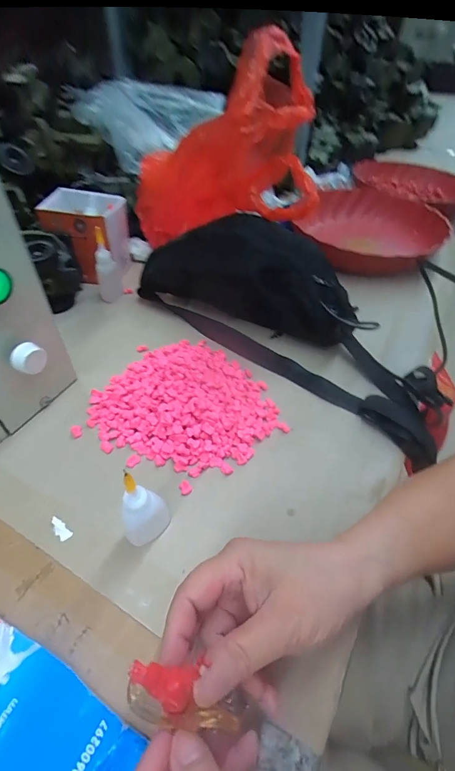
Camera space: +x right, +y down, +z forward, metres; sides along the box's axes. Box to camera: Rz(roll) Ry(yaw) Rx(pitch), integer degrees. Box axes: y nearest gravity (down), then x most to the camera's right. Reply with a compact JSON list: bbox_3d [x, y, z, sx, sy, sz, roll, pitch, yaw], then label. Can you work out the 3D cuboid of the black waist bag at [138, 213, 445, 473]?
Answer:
[{"bbox_3d":[0.074,-0.081,0.416,0.377,0.126,0.097,37,55,12],"label":"black waist bag"}]

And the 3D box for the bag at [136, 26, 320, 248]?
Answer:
[{"bbox_3d":[-0.019,-0.268,0.476,0.264,0.159,0.110,-13,33,41],"label":"bag"}]

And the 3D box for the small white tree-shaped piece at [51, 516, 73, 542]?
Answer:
[{"bbox_3d":[-0.131,0.111,0.286,0.023,0.004,0.009,32,54,25],"label":"small white tree-shaped piece"}]

